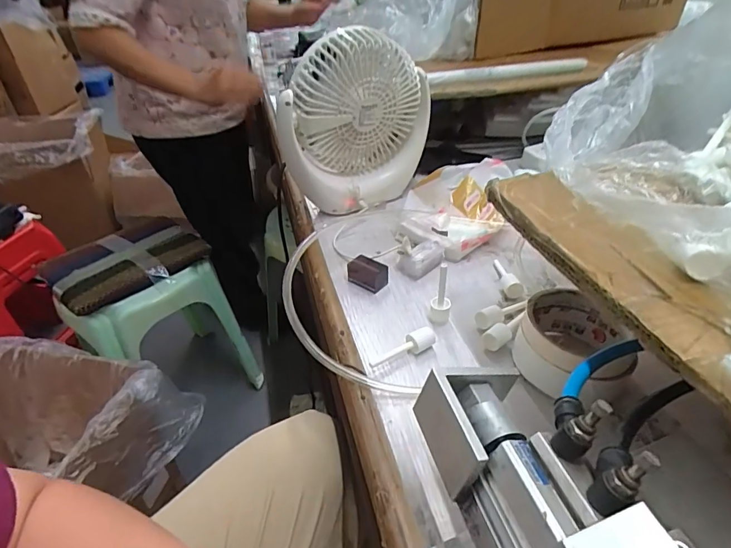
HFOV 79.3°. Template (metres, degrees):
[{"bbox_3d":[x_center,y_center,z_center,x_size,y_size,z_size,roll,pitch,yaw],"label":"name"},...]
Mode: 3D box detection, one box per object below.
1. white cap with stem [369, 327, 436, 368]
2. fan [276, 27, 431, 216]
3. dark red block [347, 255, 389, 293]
[{"bbox_3d":[0.032,0.065,0.387,0.064,0.013,0.014,-18,39,-18],"label":"white cap with stem"},{"bbox_3d":[-0.015,-0.195,0.568,0.176,0.199,0.081,-26,42,-27],"label":"fan"},{"bbox_3d":[0.003,-0.001,0.481,0.042,0.026,0.025,28,47,35],"label":"dark red block"}]

